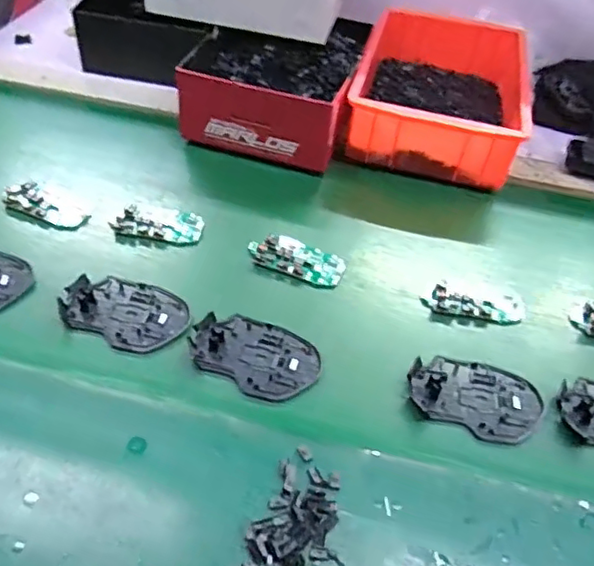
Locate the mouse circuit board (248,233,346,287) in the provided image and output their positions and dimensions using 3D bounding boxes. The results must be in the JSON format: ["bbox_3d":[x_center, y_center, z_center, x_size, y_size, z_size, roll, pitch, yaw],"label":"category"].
[{"bbox_3d":[-0.002,-0.024,0.613,0.099,0.013,0.043,18,51,9],"label":"mouse circuit board"}]

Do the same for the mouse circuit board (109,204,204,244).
[{"bbox_3d":[-0.148,-0.064,0.637,0.093,0.014,0.047,3,50,-3],"label":"mouse circuit board"}]

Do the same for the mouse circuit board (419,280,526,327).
[{"bbox_3d":[0.178,0.017,0.593,0.098,0.011,0.045,6,50,-1],"label":"mouse circuit board"}]

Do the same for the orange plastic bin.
[{"bbox_3d":[0.188,-0.256,0.784,0.204,0.084,0.290,15,49,8],"label":"orange plastic bin"}]

